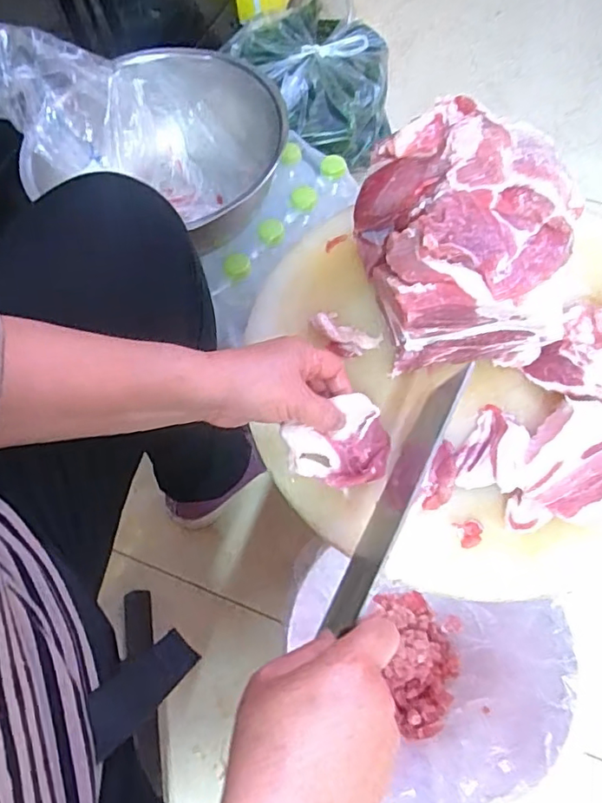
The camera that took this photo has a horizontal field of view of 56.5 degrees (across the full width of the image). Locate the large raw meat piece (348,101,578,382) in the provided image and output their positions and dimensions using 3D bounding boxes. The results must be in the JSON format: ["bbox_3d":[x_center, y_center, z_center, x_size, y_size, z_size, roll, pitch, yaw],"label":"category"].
[{"bbox_3d":[0.135,-0.146,0.481,0.161,0.115,0.203,-11,64,0],"label":"large raw meat piece"}]

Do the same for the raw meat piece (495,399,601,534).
[{"bbox_3d":[0.203,0.046,0.423,0.110,0.041,0.099,-11,64,0],"label":"raw meat piece"}]

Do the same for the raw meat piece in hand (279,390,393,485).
[{"bbox_3d":[0.031,0.036,0.436,0.082,0.049,0.057,-19,64,-6],"label":"raw meat piece in hand"}]

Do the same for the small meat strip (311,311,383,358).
[{"bbox_3d":[0.040,-0.062,0.514,0.059,0.018,0.037,28,70,17],"label":"small meat strip"}]

